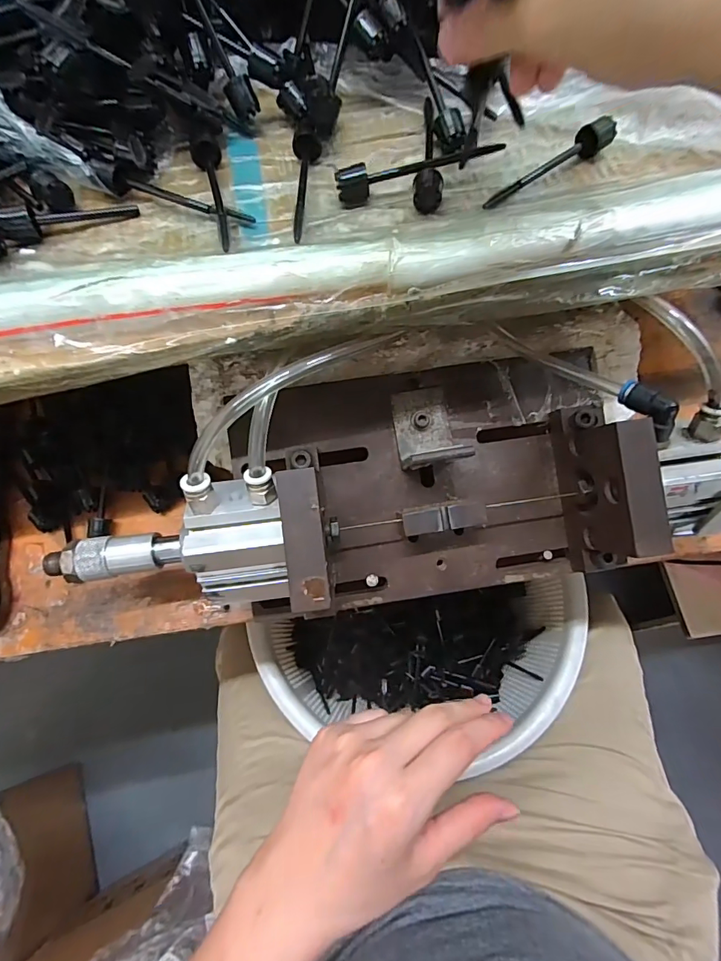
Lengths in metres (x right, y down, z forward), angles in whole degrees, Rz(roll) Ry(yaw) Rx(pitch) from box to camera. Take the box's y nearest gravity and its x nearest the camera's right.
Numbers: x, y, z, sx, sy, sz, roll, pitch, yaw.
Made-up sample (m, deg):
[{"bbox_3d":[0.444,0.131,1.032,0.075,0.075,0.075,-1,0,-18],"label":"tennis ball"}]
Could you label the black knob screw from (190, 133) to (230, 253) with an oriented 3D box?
[{"bbox_3d":[-0.074,-0.144,0.228,0.014,0.013,0.084,-13,71,-5],"label":"black knob screw"}]

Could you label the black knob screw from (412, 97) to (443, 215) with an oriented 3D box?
[{"bbox_3d":[0.036,-0.180,0.241,0.015,0.013,0.089,3,71,1],"label":"black knob screw"}]

